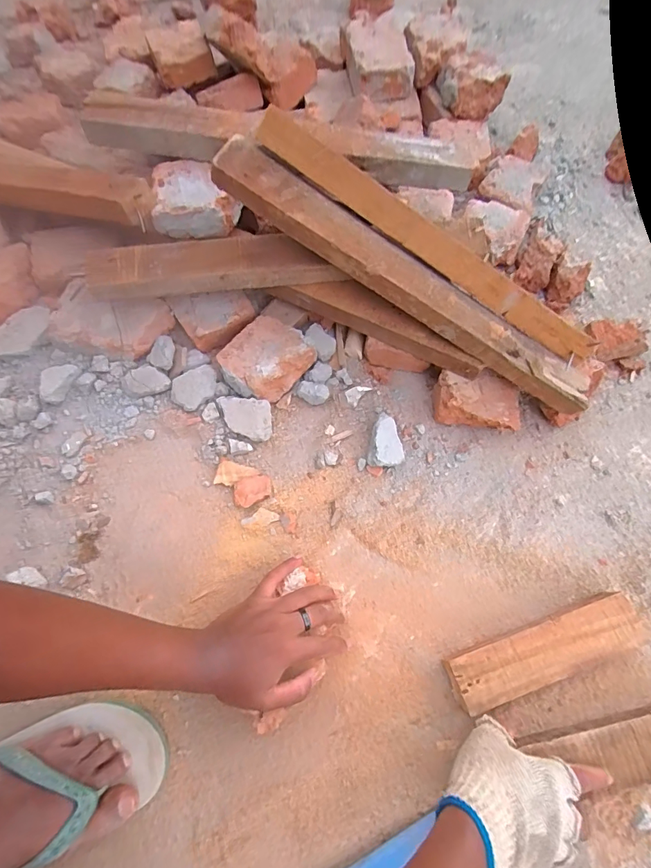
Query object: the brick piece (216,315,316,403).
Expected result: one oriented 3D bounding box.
[{"bbox_3d":[-0.086,-0.107,0.620,0.104,0.042,0.120,37,73,14],"label":"brick piece"}]

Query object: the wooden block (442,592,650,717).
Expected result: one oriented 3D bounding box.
[{"bbox_3d":[0.248,0.247,0.493,0.224,0.042,0.063,-17,69,-6],"label":"wooden block"}]

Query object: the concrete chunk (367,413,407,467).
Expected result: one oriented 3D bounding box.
[{"bbox_3d":[0.083,0.012,0.592,0.046,0.034,0.070,3,67,2],"label":"concrete chunk"}]

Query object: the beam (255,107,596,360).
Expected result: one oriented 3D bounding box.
[{"bbox_3d":[0.133,-0.220,0.509,0.462,0.039,0.026,30,69,-12],"label":"beam"}]

